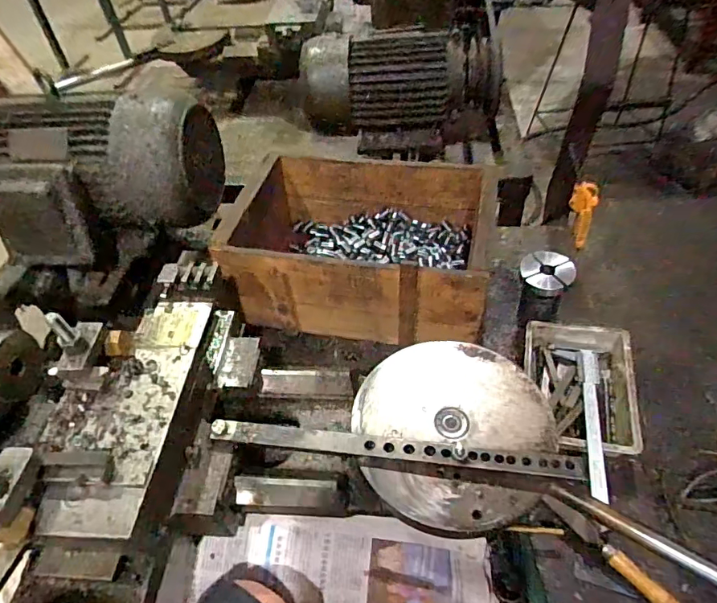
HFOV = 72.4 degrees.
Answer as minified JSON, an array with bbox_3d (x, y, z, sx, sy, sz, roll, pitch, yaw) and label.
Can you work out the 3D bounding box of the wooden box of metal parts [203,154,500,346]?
[{"bbox_3d":[0.006,-0.089,0.722,0.352,0.135,0.258,5,49,10],"label":"wooden box of metal parts"}]

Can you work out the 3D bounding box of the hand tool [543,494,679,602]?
[{"bbox_3d":[0.254,0.254,0.489,0.017,0.028,0.153,-34,54,-23],"label":"hand tool"}]

